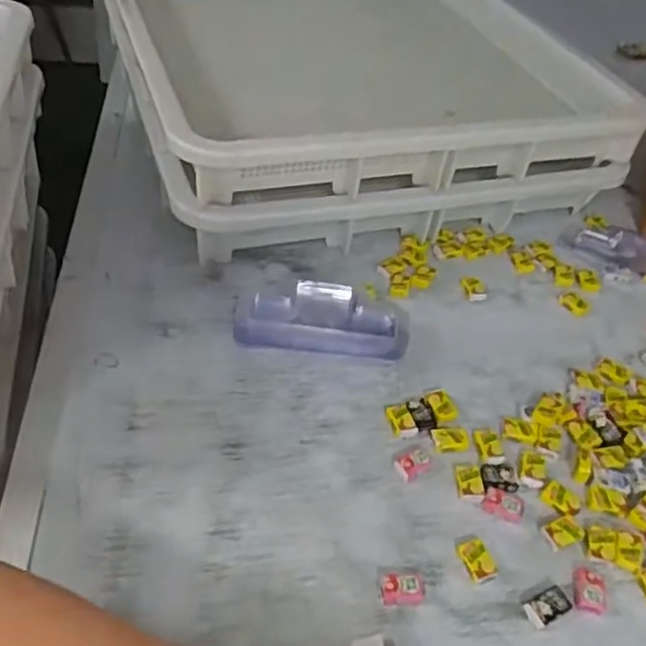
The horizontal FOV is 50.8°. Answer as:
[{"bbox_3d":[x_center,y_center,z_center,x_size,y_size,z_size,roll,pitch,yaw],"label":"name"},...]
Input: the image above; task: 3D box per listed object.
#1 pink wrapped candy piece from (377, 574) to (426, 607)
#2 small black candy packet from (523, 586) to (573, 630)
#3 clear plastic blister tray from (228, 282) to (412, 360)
[{"bbox_3d":[0.048,0.164,0.417,0.029,0.009,0.017,-1,43,-7],"label":"pink wrapped candy piece"},{"bbox_3d":[0.139,0.175,0.419,0.028,0.010,0.016,-17,47,-22],"label":"small black candy packet"},{"bbox_3d":[0.000,-0.004,0.576,0.139,0.029,0.069,5,43,0],"label":"clear plastic blister tray"}]

